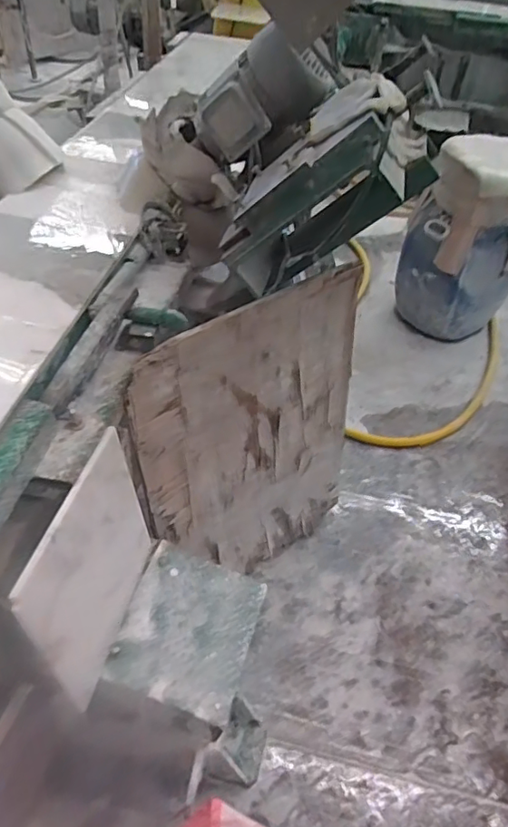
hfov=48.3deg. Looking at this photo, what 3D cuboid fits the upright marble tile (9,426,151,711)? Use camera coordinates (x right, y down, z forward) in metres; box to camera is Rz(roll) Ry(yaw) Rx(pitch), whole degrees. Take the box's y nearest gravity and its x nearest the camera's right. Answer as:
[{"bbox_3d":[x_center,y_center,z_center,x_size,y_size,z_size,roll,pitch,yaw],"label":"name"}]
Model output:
[{"bbox_3d":[-0.235,0.227,0.850,0.012,0.291,0.300,5,45,12],"label":"upright marble tile"}]

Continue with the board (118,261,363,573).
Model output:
[{"bbox_3d":[0.011,0.087,1.217,0.537,0.724,0.036,-30,48,-24],"label":"board"}]

